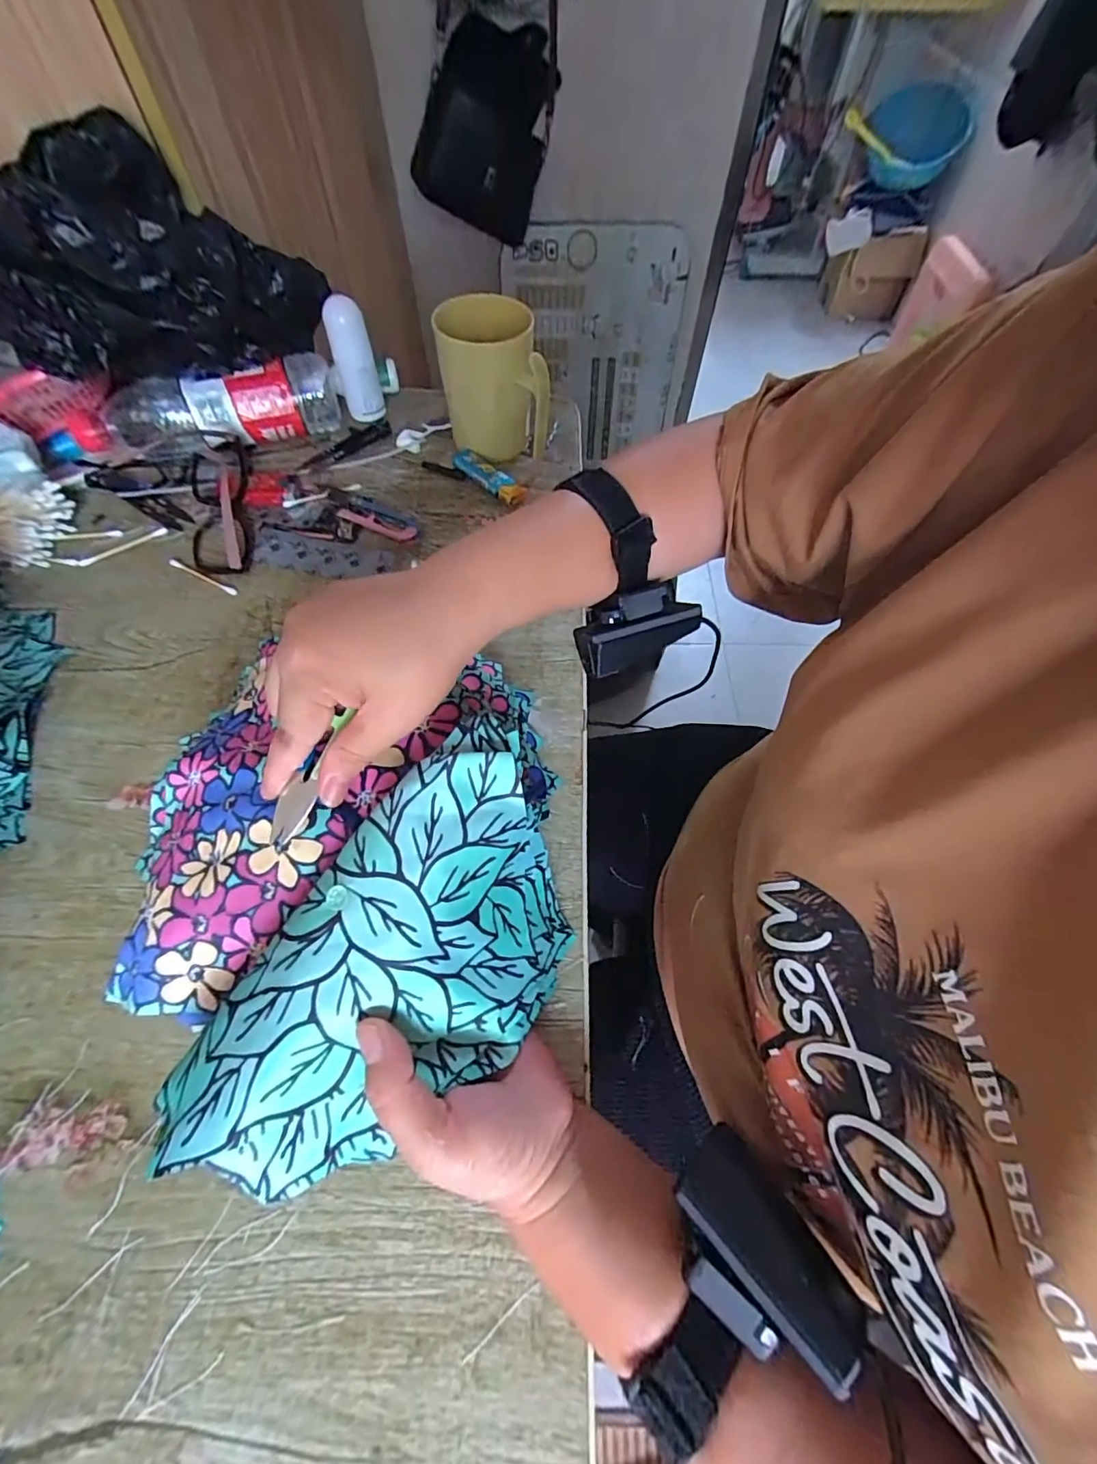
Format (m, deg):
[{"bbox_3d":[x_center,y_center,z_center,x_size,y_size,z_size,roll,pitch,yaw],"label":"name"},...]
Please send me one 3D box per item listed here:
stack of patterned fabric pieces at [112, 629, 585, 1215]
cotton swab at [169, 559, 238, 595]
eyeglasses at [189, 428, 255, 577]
[{"bbox_3d":[-0.099,0.070,0.267,0.211,0.097,0.237,-3,62,-5],"label":"stack of patterned fabric pieces"},{"bbox_3d":[-0.281,-0.126,0.422,0.071,0.004,0.007,27,64,11],"label":"cotton swab"},{"bbox_3d":[-0.284,-0.199,0.443,0.053,0.031,0.152,-15,64,-11],"label":"eyeglasses"}]

